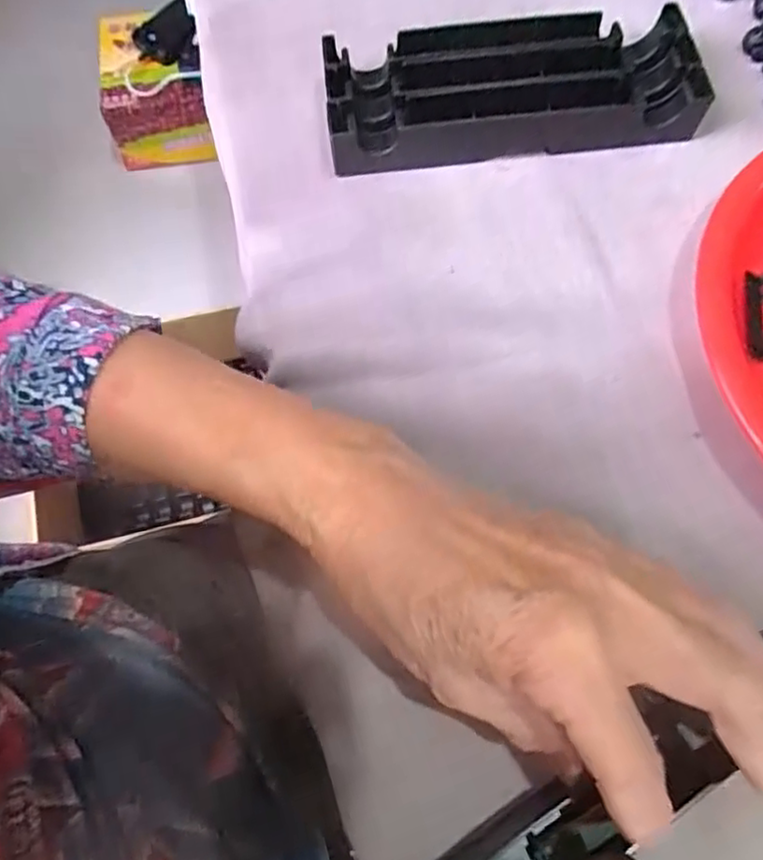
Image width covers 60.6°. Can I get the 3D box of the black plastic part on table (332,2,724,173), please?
[{"bbox_3d":[0.068,-0.183,0.352,0.191,0.028,0.070,-5,67,0],"label":"black plastic part on table"}]

